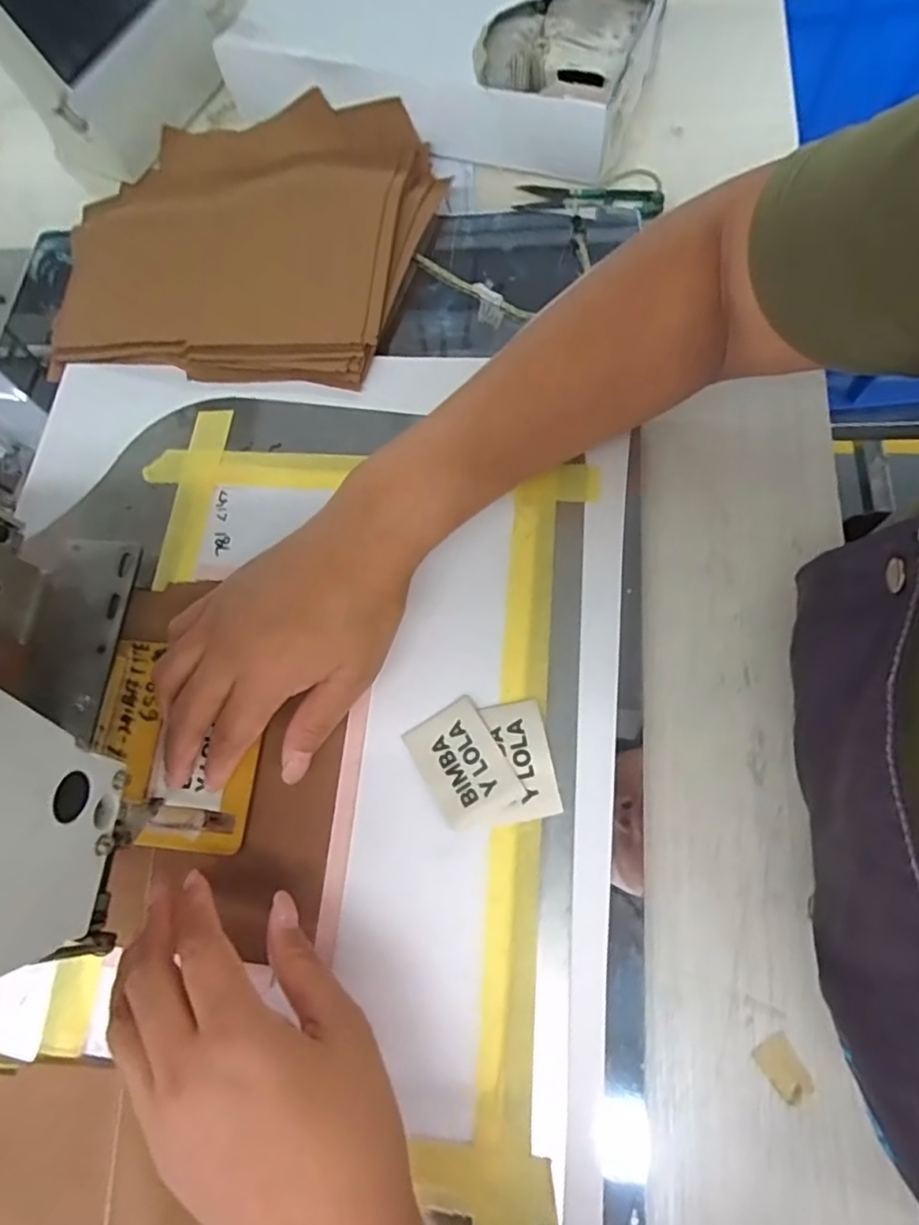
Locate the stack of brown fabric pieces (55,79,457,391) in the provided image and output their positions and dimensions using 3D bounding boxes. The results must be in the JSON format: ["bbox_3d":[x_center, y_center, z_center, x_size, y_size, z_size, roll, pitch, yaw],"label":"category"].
[{"bbox_3d":[-0.159,-0.276,0.448,0.275,0.030,0.255,4,70,13],"label":"stack of brown fabric pieces"}]

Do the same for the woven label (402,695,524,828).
[{"bbox_3d":[0.001,0.076,0.308,0.040,0.004,0.056,-32,64,-2],"label":"woven label"}]

